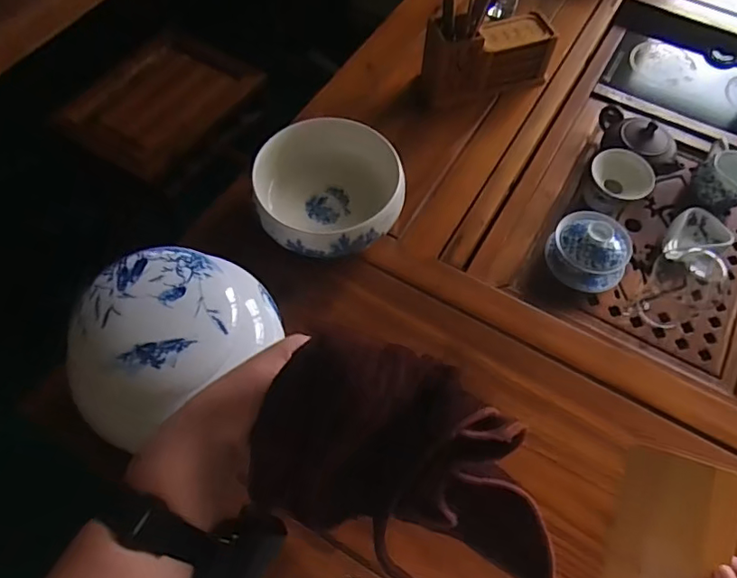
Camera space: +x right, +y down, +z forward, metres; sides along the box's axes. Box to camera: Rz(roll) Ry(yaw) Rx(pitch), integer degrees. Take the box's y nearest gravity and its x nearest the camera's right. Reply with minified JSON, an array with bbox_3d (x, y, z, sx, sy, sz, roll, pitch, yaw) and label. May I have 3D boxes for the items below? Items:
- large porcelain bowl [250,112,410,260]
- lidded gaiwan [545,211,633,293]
[{"bbox_3d":[-0.047,-0.112,0.686,0.178,0.101,0.164,1,61,-1],"label":"large porcelain bowl"},{"bbox_3d":[0.292,-0.055,0.701,0.099,0.075,0.093,1,61,-1],"label":"lidded gaiwan"}]

